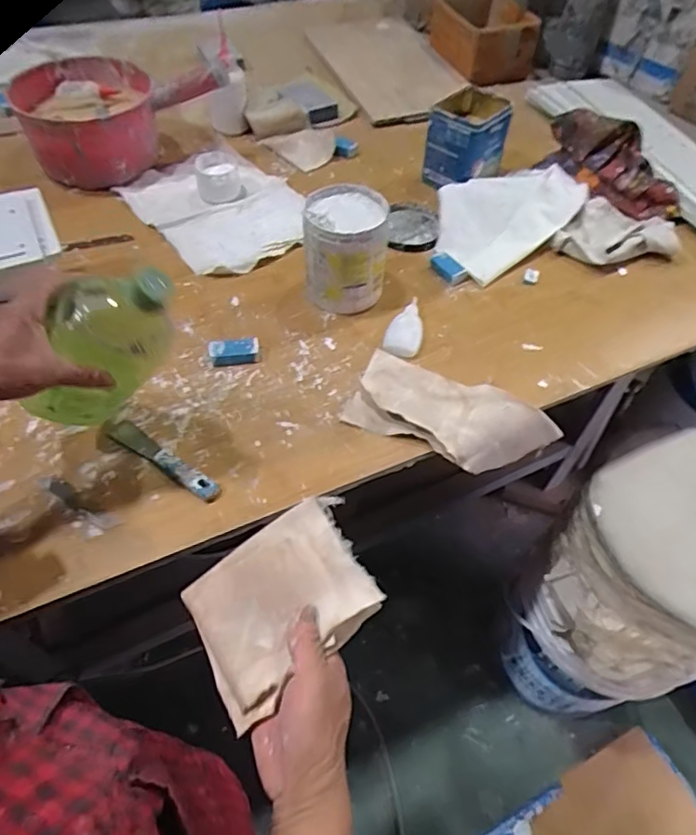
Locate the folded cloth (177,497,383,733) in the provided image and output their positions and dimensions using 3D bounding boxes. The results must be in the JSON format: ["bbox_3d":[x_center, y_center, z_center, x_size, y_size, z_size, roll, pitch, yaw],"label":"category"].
[{"bbox_3d":[-0.048,0.131,0.405,0.131,0.017,0.107,-36,54,4],"label":"folded cloth"}]

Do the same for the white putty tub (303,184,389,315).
[{"bbox_3d":[-0.004,-0.198,0.690,0.091,0.118,0.095,2,54,-2],"label":"white putty tub"}]

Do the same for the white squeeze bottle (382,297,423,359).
[{"bbox_3d":[0.068,-0.104,0.680,0.042,0.020,0.087,11,54,5],"label":"white squeeze bottle"}]

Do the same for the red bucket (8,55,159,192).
[{"bbox_3d":[-0.368,-0.426,0.816,0.174,0.121,0.206,-17,57,-16],"label":"red bucket"}]

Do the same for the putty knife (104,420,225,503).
[{"bbox_3d":[-0.185,0.041,0.569,0.143,0.010,0.025,33,58,19],"label":"putty knife"}]

